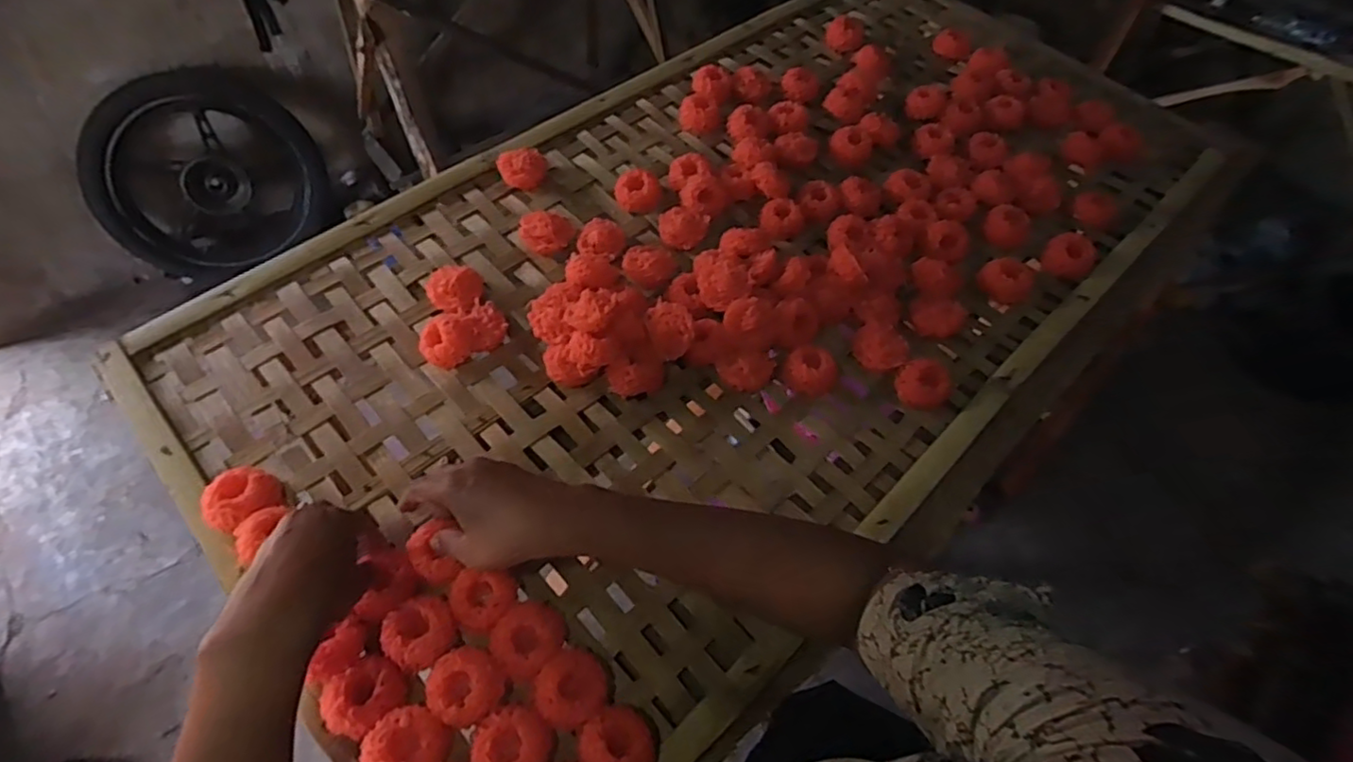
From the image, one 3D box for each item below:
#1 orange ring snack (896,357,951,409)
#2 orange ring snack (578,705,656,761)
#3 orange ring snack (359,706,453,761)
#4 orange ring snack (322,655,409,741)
[{"bbox_3d":[0.234,0.002,0.615,0.049,0.027,0.039,33,60,20],"label":"orange ring snack"},{"bbox_3d":[-0.038,0.245,0.434,0.045,0.021,0.050,-38,64,-25],"label":"orange ring snack"},{"bbox_3d":[-0.178,0.240,0.426,0.051,0.019,0.045,4,55,1],"label":"orange ring snack"},{"bbox_3d":[-0.213,0.215,0.442,0.052,0.014,0.042,-37,64,-24],"label":"orange ring snack"}]

